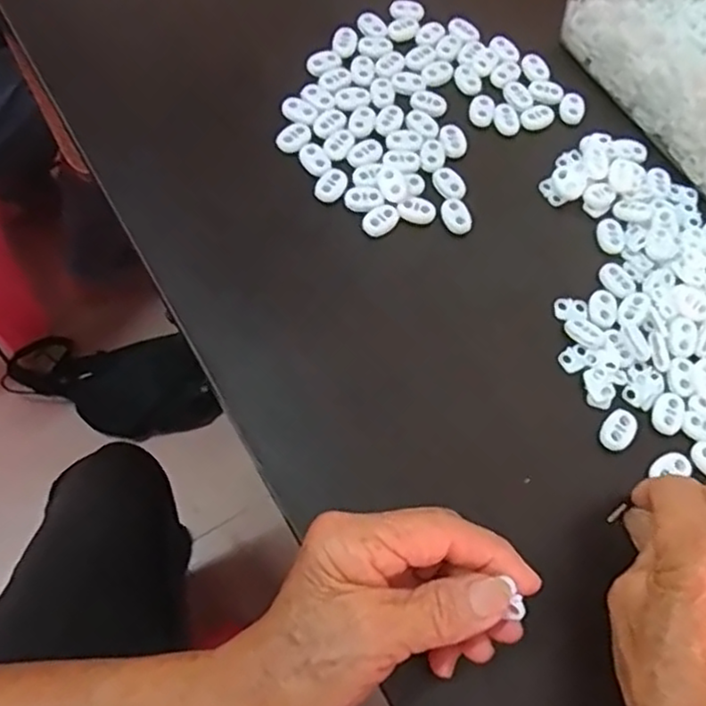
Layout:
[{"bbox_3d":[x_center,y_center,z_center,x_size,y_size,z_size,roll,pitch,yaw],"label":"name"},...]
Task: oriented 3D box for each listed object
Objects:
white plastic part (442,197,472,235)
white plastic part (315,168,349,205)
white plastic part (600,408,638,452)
[{"bbox_3d":[0.059,-0.079,0.391,0.017,0.005,0.022,-13,68,-11],"label":"white plastic part"},{"bbox_3d":[-0.011,-0.096,0.387,0.016,0.006,0.022,32,67,9],"label":"white plastic part"},{"bbox_3d":[0.136,0.040,0.346,0.015,0.004,0.023,33,67,9],"label":"white plastic part"}]

